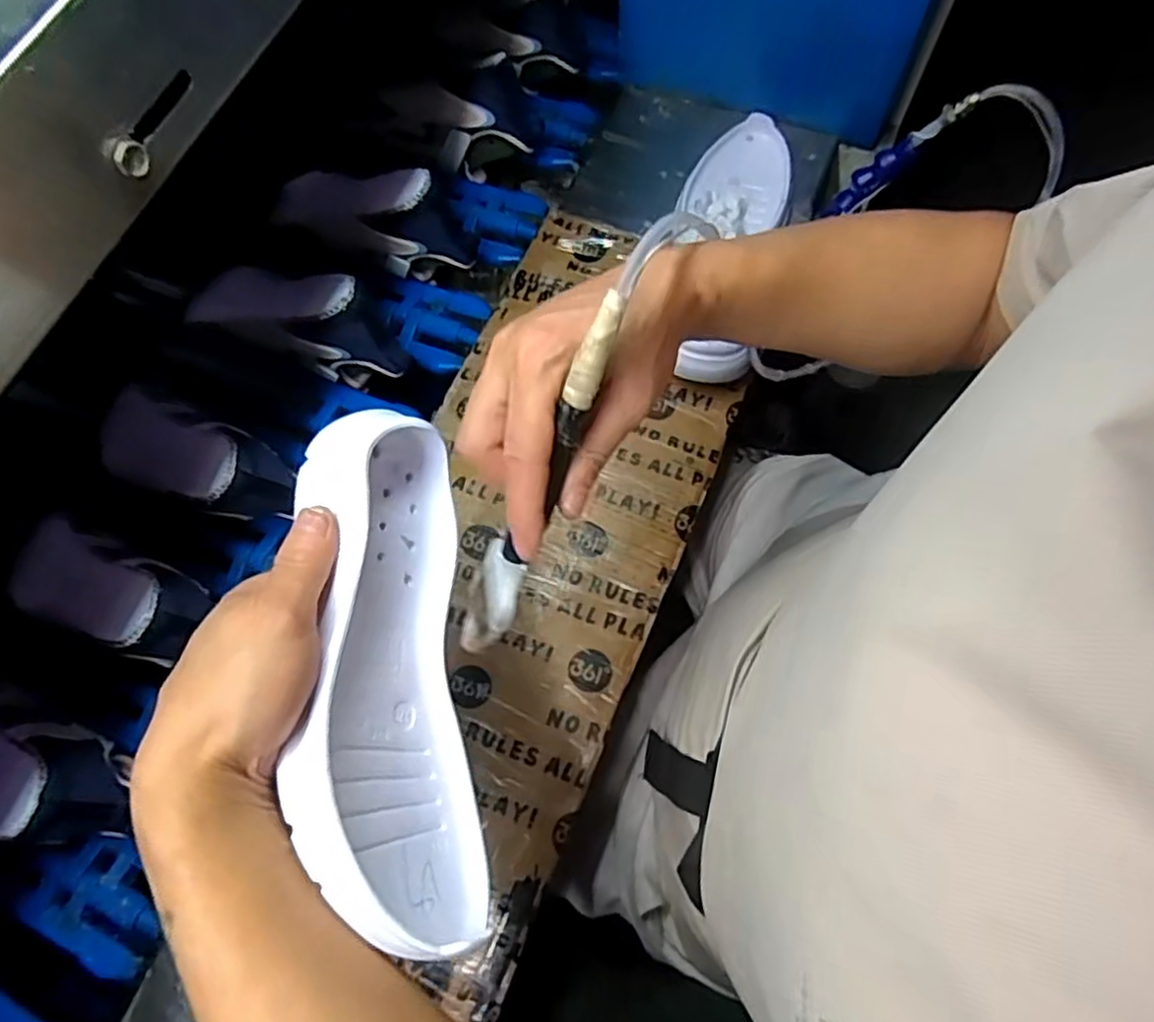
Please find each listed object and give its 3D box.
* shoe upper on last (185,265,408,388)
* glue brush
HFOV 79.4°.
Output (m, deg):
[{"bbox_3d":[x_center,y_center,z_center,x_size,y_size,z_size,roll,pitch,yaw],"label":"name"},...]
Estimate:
[{"bbox_3d":[-0.264,-0.181,0.677,0.215,0.107,0.084,13,72,28],"label":"shoe upper on last"},{"bbox_3d":[-0.012,-0.021,0.317,0.028,0.021,0.202,29,114,10],"label":"glue brush"}]

